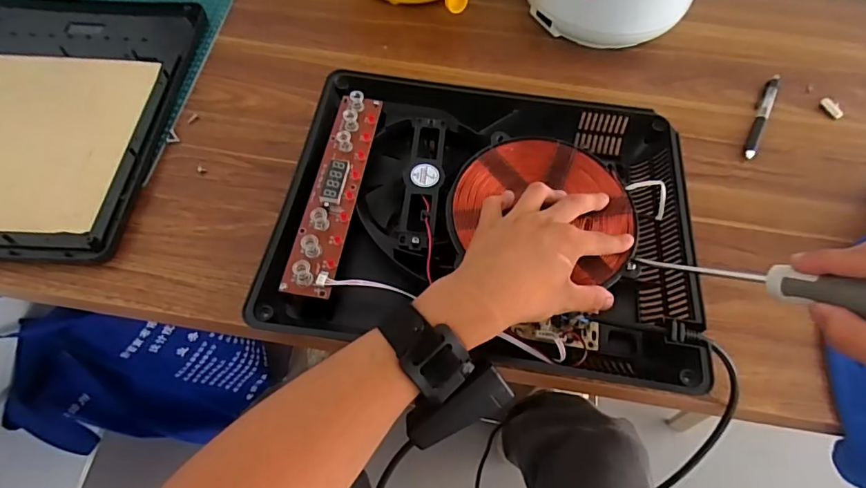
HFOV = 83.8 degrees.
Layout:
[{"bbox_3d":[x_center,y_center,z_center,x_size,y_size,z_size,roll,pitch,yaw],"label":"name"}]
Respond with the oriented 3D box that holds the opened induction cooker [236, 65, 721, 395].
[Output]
[{"bbox_3d":[0.049,-0.034,0.435,0.341,0.049,0.283,8,60,2],"label":"opened induction cooker"}]

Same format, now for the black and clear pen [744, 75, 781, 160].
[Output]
[{"bbox_3d":[0.372,-0.146,0.546,0.017,0.010,0.147,29,62,13],"label":"black and clear pen"}]

